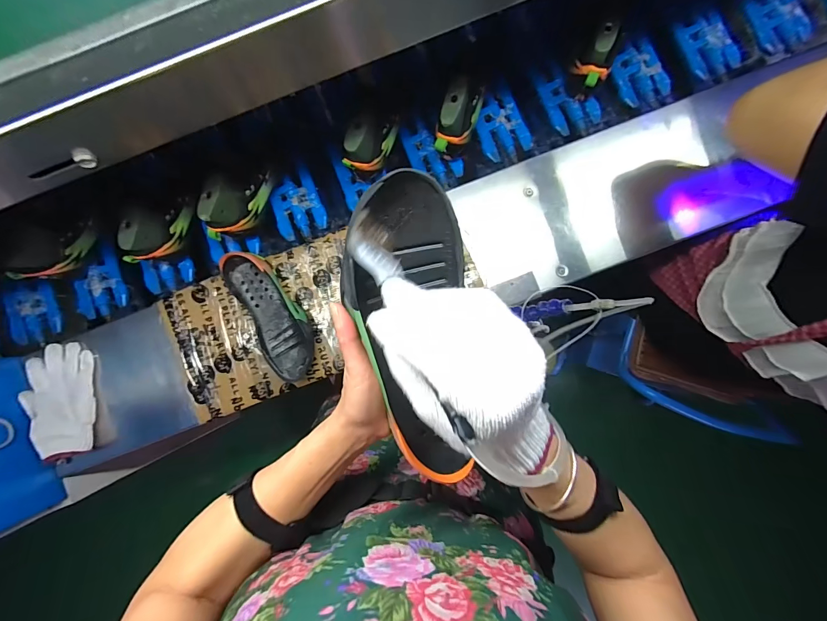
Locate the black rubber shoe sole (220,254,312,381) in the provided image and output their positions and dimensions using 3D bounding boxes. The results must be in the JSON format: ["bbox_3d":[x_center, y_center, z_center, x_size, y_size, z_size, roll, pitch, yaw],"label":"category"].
[{"bbox_3d":[-0.248,0.008,0.624,0.085,0.041,0.236,-29,87,3],"label":"black rubber shoe sole"}]

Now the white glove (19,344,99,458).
[{"bbox_3d":[-0.632,0.159,0.634,0.111,0.019,0.194,-4,77,-12],"label":"white glove"}]

